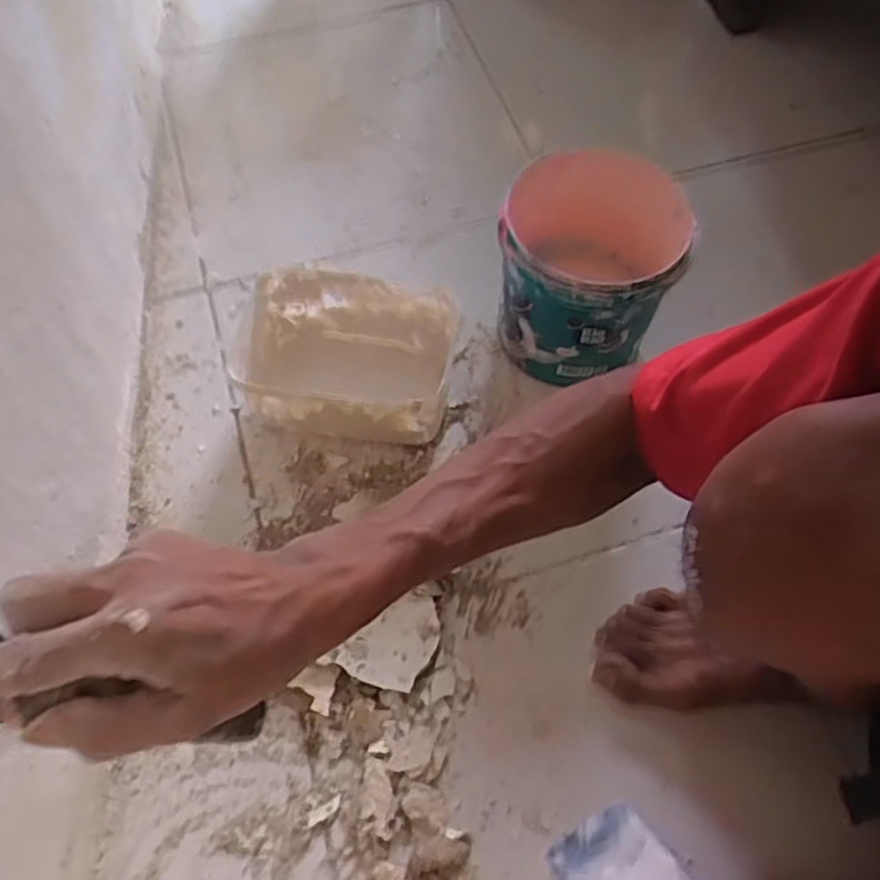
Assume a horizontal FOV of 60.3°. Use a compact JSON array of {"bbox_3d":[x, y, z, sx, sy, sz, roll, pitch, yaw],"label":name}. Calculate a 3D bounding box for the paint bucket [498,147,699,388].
[{"bbox_3d":[0.135,-0.158,0.689,0.155,0.166,0.172,15,64,10],"label":"paint bucket"}]

